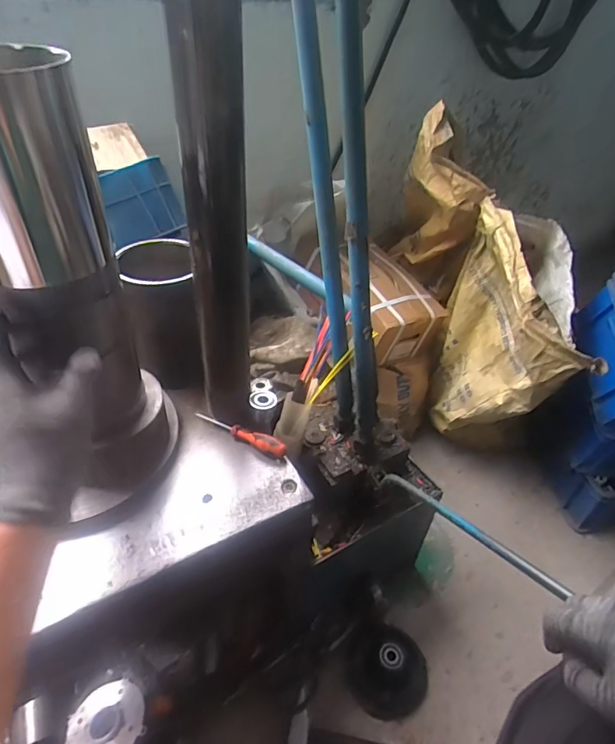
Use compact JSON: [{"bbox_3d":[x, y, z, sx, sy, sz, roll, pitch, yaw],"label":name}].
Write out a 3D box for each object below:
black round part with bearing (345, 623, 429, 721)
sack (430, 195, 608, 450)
[{"bbox_3d":[0.142,0.517,0.846,0.137,0.061,0.133,2,40,-2],"label":"black round part with bearing"},{"bbox_3d":[0.446,-0.043,1.119,0.254,0.587,0.377,14,41,12],"label":"sack"}]

